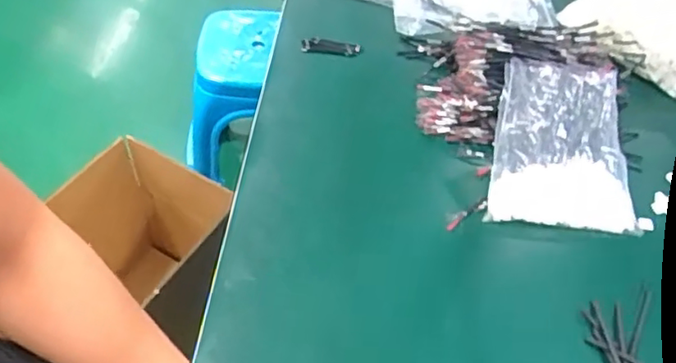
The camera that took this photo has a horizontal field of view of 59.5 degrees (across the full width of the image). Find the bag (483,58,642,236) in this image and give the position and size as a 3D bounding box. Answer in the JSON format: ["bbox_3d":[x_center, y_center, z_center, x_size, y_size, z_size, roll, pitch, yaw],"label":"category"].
[{"bbox_3d":[0.324,-0.053,0.852,0.212,0.038,0.239,6,79,-3],"label":"bag"}]

